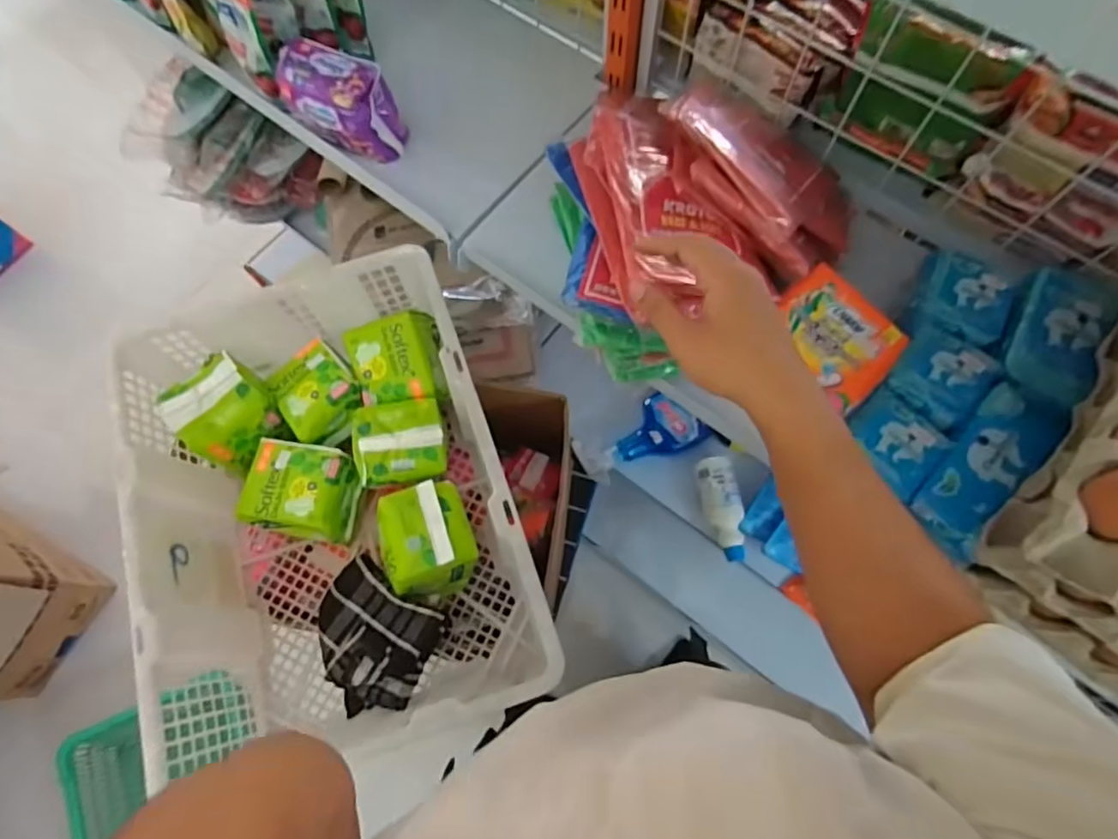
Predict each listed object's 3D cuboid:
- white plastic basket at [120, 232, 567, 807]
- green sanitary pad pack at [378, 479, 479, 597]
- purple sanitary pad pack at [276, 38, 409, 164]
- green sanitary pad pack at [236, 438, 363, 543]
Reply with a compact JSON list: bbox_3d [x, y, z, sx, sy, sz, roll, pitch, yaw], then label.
[{"bbox_3d":[-0.230,0.092,0.644,0.345,0.165,0.447,-18,71,-5],"label":"white plastic basket"},{"bbox_3d":[-0.136,0.130,0.645,0.090,0.099,0.101,-19,71,-5],"label":"green sanitary pad pack"},{"bbox_3d":[-0.225,-0.328,0.621,0.106,0.083,0.069,28,74,11],"label":"purple sanitary pad pack"},{"bbox_3d":[-0.285,0.082,0.677,0.114,0.070,0.095,9,71,5],"label":"green sanitary pad pack"}]

